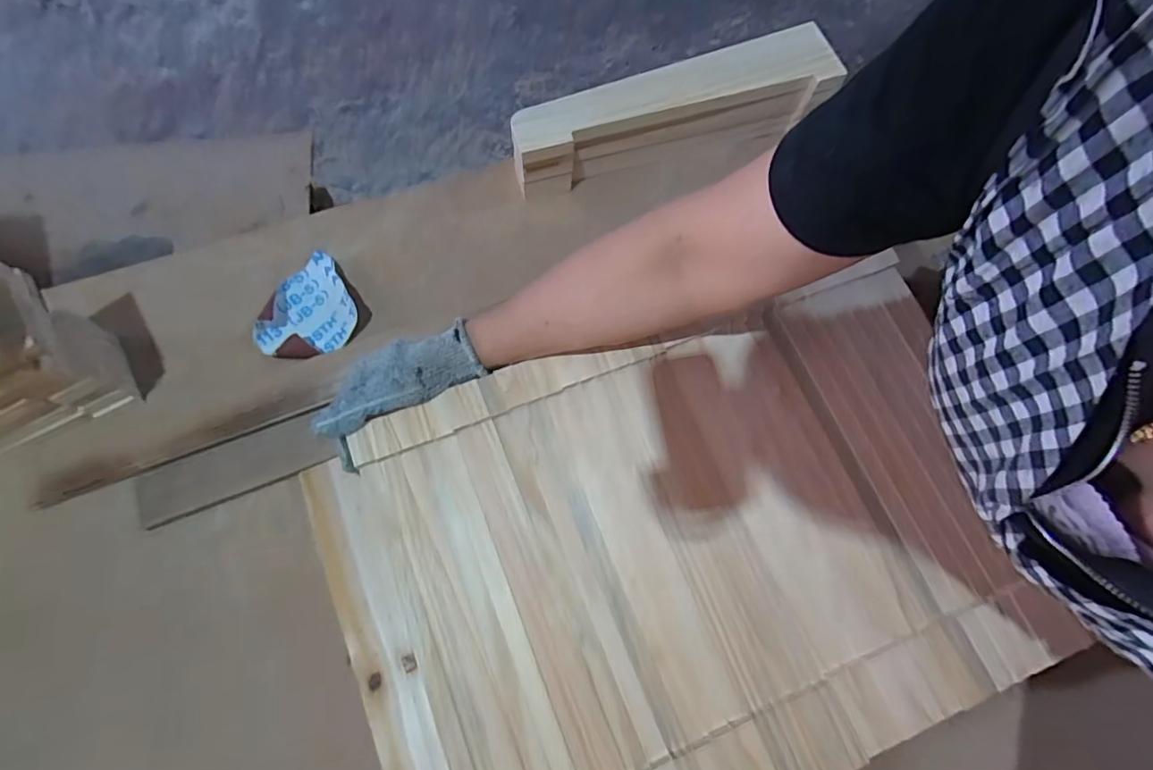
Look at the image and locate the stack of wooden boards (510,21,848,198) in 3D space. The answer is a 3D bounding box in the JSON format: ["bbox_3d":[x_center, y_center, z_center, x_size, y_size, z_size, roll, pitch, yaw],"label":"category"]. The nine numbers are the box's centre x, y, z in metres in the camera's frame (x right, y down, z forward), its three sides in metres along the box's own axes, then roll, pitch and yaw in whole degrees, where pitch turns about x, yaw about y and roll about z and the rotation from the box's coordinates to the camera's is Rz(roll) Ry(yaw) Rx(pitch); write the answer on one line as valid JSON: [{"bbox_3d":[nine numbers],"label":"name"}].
[{"bbox_3d":[0.104,-0.286,0.559,0.352,0.082,0.068,-17,66,-5],"label":"stack of wooden boards"}]

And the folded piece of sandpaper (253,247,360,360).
[{"bbox_3d":[-0.266,-0.072,0.509,0.094,0.024,0.100,-1,71,2],"label":"folded piece of sandpaper"}]

